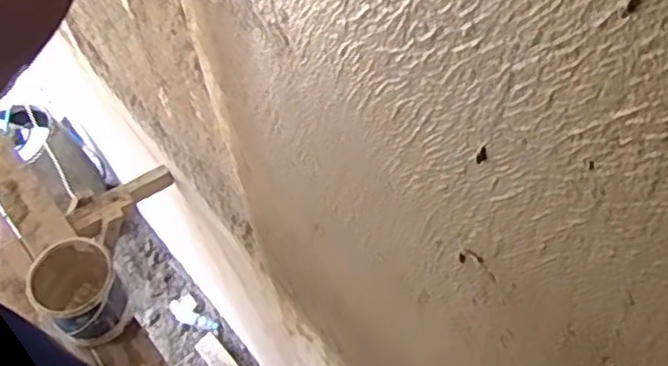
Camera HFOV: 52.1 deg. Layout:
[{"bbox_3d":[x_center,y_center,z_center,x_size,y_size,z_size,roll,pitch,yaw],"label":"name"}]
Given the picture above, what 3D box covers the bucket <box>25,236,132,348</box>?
[{"bbox_3d":[-0.558,0.250,1.526,0.181,0.174,0.181,-2,57,3],"label":"bucket"}]

